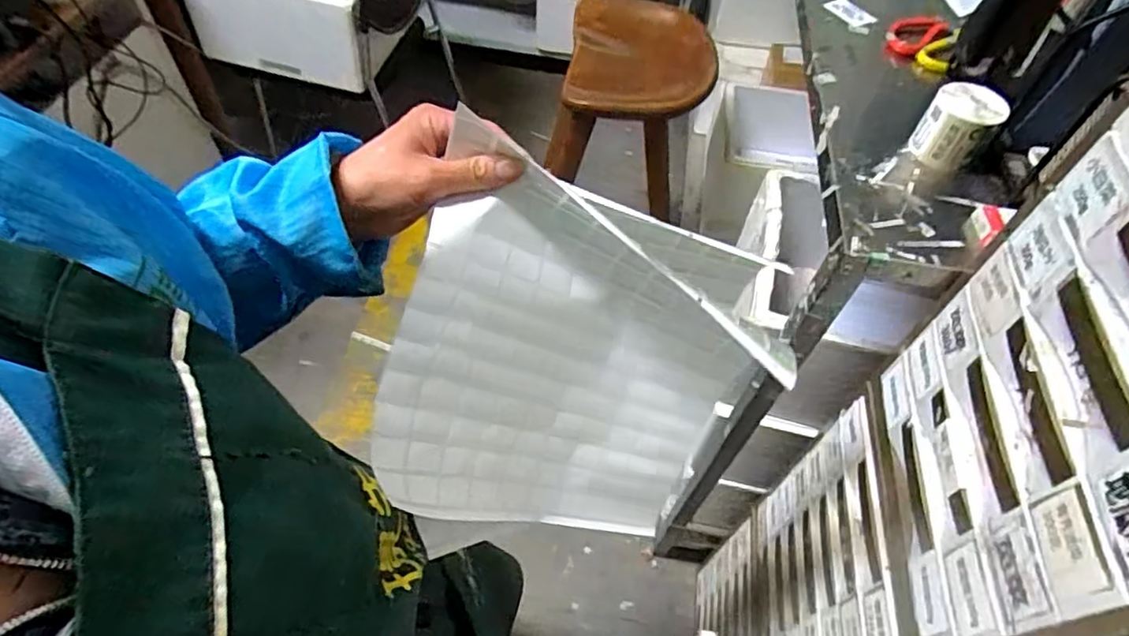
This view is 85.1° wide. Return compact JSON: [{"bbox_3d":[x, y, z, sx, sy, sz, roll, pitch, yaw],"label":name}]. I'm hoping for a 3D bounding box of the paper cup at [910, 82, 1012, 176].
[{"bbox_3d":[0.399,-0.196,0.626,0.066,0.062,0.068,35,59,20],"label":"paper cup"}]

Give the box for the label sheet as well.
[{"bbox_3d":[0.025,0.038,0.459,0.302,0.042,0.248,20,89,-33],"label":"label sheet"}]

